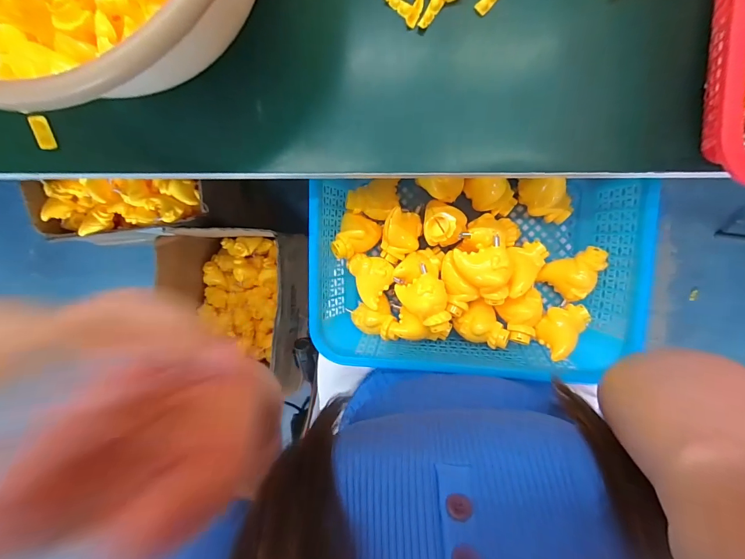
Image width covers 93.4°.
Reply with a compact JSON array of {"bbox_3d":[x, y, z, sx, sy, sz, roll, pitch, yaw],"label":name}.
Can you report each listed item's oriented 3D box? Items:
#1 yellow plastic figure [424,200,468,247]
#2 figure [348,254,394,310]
[{"bbox_3d":[0.083,-0.065,0.403,0.047,0.057,0.052,4,96,6],"label":"yellow plastic figure"},{"bbox_3d":[0.002,-0.003,0.430,0.049,0.027,0.067,-26,92,8],"label":"figure"}]

